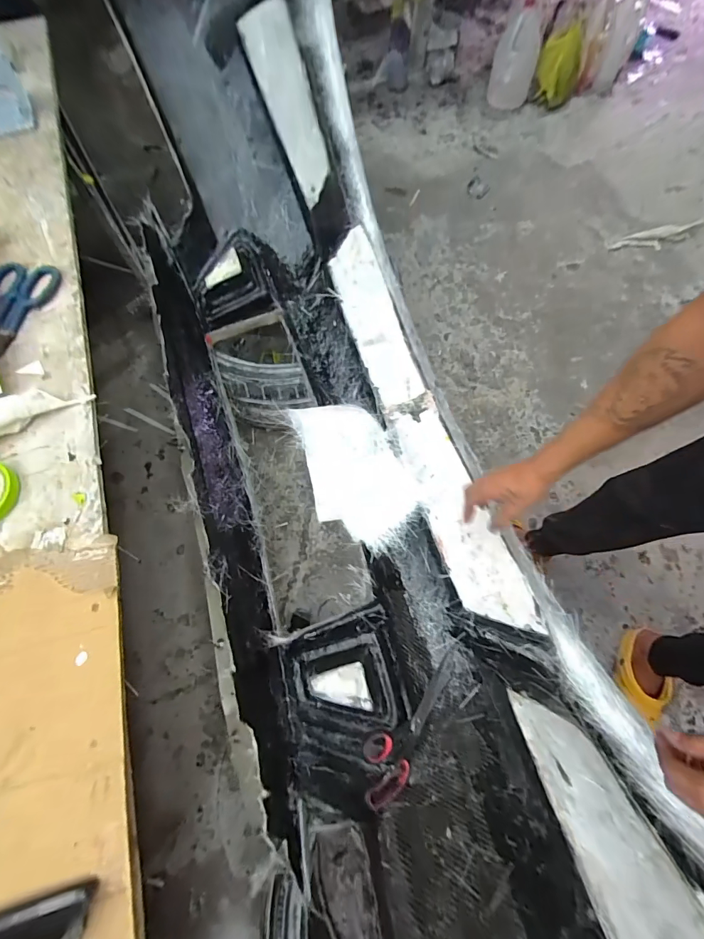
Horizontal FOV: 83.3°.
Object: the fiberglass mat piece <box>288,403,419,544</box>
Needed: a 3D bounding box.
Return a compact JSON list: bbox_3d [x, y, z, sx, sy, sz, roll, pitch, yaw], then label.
[{"bbox_3d":[0.009,-0.009,0.742,0.186,0.049,0.285,-15,69,-6],"label":"fiberglass mat piece"}]

